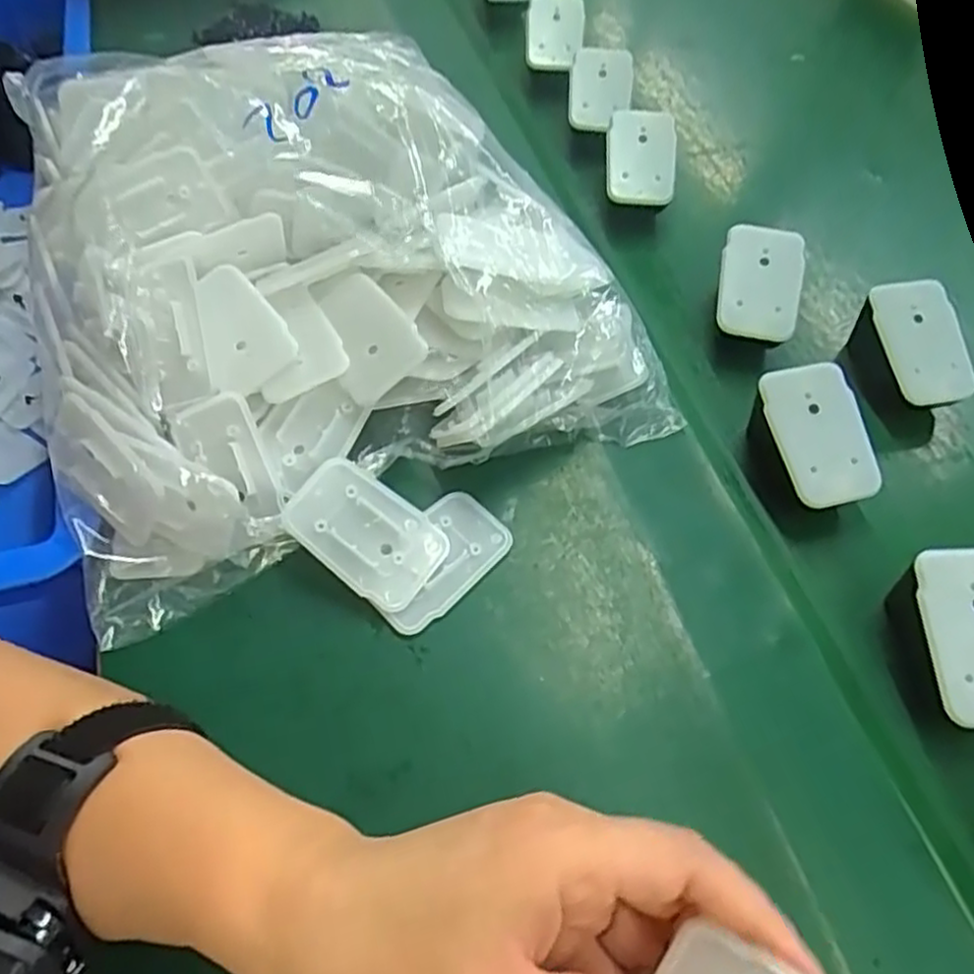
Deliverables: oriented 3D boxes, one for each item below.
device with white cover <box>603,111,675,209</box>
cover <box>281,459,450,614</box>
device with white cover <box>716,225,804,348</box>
[{"bbox_3d":[0.098,-0.210,0.455,0.043,0.011,0.064,5,81,-1],"label":"device with white cover"},{"bbox_3d":[-0.054,0.020,0.321,0.068,0.008,0.044,39,71,-4],"label":"cover"},{"bbox_3d":[0.151,-0.112,0.397,0.043,0.013,0.063,9,85,4],"label":"device with white cover"}]

